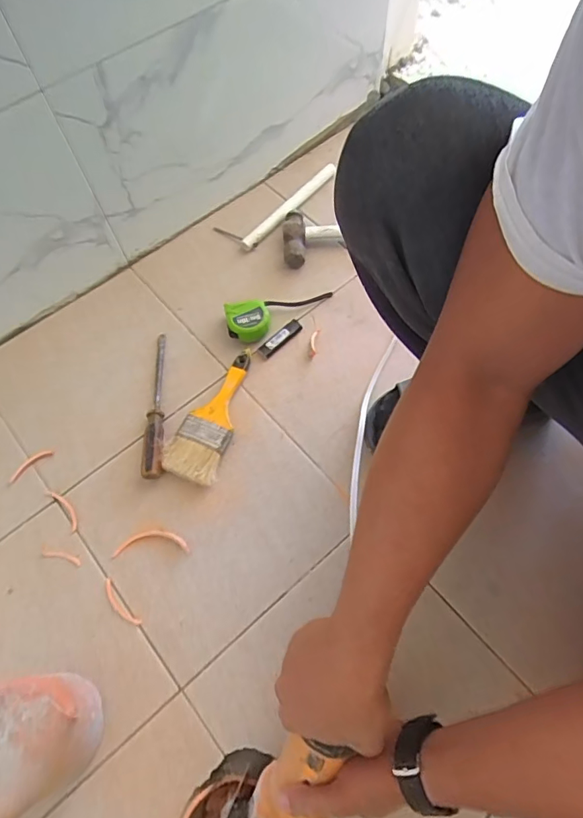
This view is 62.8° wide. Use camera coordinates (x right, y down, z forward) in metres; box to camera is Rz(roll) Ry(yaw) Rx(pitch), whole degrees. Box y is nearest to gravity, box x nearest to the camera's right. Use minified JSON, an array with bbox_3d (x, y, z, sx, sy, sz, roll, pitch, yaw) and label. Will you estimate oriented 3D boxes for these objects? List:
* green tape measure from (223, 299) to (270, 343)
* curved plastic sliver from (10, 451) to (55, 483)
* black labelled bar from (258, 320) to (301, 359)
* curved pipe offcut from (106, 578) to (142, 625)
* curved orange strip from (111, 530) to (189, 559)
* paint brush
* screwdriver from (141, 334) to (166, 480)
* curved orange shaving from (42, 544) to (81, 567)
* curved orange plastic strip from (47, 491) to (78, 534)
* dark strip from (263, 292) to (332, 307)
[{"bbox_3d":[-0.067,-0.136,0.741,0.065,0.034,0.065,-9,64,-1],"label":"green tape measure"},{"bbox_3d":[-0.367,0.077,0.669,0.067,0.005,0.016,-35,68,-13],"label":"curved plastic sliver"},{"bbox_3d":[-0.017,-0.110,0.745,0.079,0.005,0.023,-42,74,-14],"label":"black labelled bar"},{"bbox_3d":[-0.214,0.243,0.594,0.018,0.006,0.070,-42,69,-15],"label":"curved pipe offcut"},{"bbox_3d":[-0.182,0.174,0.620,0.099,0.005,0.031,-4,64,2],"label":"curved orange strip"},{"bbox_3d":[-0.116,0.004,0.688,0.078,0.024,0.206,14,66,10],"label":"paint brush"},{"bbox_3d":[-0.199,-0.011,0.694,0.026,0.029,0.234,-5,64,1],"label":"screwdriver"},{"bbox_3d":[-0.296,0.189,0.615,0.054,0.008,0.014,13,66,10],"label":"curved orange shaving"},{"bbox_3d":[-0.305,0.134,0.642,0.017,0.005,0.070,-36,68,-13],"label":"curved orange plastic strip"},{"bbox_3d":[0.013,-0.174,0.764,0.110,0.017,0.017,-14,69,-4],"label":"dark strip"}]

